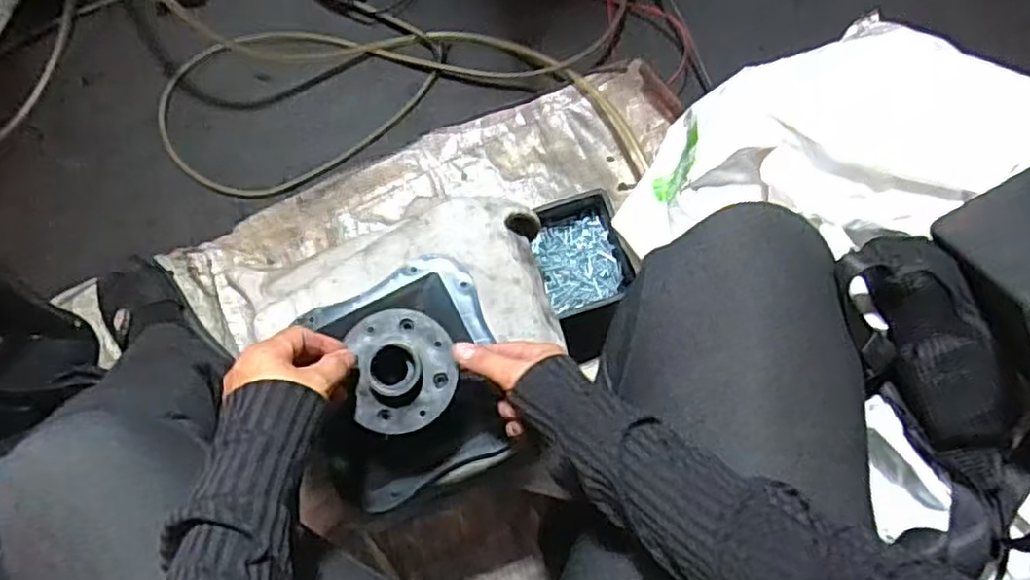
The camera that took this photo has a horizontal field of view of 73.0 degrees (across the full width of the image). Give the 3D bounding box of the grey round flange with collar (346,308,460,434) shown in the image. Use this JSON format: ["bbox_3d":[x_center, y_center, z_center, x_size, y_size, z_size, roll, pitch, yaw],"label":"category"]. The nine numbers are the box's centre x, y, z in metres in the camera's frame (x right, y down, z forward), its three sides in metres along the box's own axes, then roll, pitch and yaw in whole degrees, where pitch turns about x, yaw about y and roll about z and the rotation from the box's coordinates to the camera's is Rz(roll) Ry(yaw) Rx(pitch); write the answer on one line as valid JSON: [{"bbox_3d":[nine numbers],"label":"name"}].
[{"bbox_3d":[-0.088,0.061,0.547,0.079,0.020,0.095,-8,75,-3],"label":"grey round flange with collar"}]

